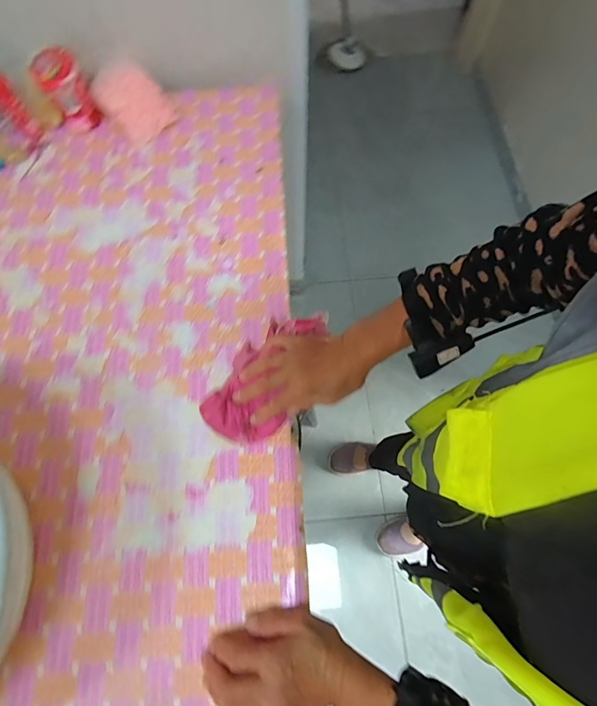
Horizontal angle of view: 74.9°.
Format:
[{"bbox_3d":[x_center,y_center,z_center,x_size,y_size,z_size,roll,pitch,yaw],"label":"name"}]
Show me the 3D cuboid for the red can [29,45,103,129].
[{"bbox_3d":[-0.361,-0.409,0.614,0.066,0.103,0.060,-2,71,5],"label":"red can"}]

